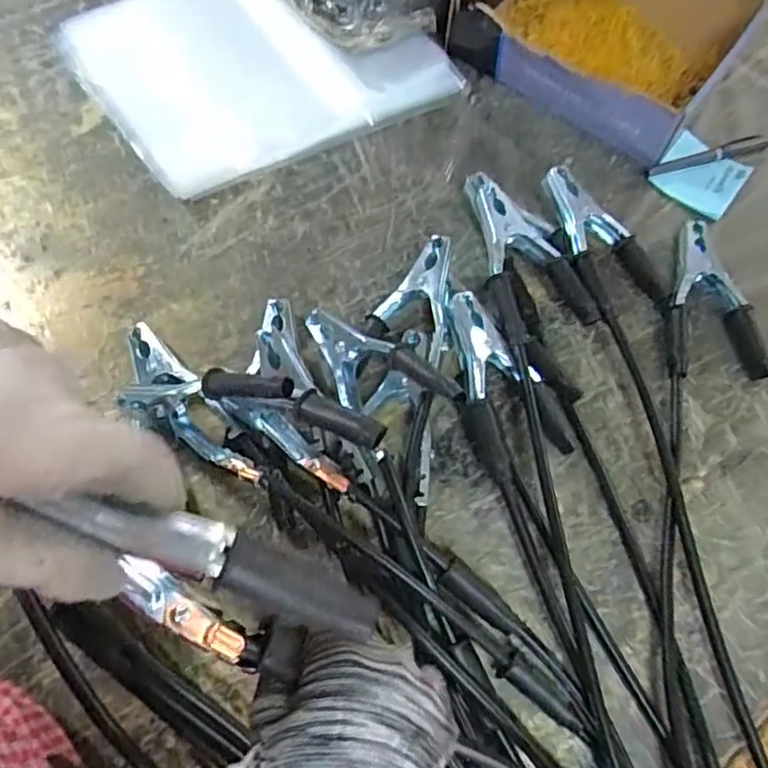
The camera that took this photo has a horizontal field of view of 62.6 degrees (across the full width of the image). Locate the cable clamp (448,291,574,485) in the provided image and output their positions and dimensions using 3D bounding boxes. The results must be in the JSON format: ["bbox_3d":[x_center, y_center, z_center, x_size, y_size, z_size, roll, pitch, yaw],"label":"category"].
[{"bbox_3d":[0.088,-0.007,0.497,0.080,0.050,0.158,-17,70,-8],"label":"cable clamp"}]

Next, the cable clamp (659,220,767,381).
[{"bbox_3d":[0.276,-0.075,0.540,0.079,0.025,0.143,0,69,-1],"label":"cable clamp"}]

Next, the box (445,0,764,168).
[{"bbox_3d":[0.210,-0.357,0.626,0.243,0.063,0.217,32,72,11],"label":"box"}]

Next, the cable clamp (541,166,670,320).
[{"bbox_3d":[0.185,-0.123,0.552,0.082,0.035,0.149,-25,71,-10],"label":"cable clamp"}]

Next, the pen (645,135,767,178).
[{"bbox_3d":[0.310,-0.216,0.607,0.128,0.012,0.017,-17,70,-7],"label":"pen"}]

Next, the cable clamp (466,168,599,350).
[{"bbox_3d":[0.114,-0.113,0.540,0.082,0.046,0.171,-14,70,-6],"label":"cable clamp"}]

